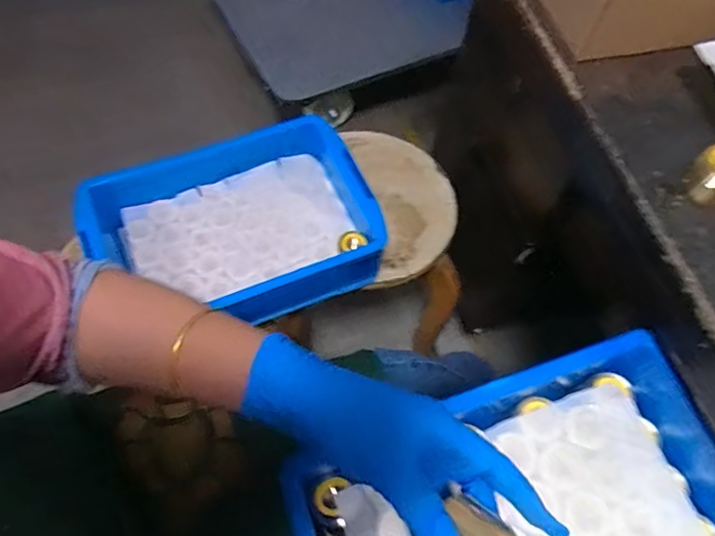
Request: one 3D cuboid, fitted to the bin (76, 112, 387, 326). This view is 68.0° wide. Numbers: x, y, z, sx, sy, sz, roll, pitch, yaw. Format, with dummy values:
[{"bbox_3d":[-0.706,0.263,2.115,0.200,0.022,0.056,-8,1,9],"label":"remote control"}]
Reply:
[{"bbox_3d":[-0.159,-0.046,0.722,0.357,0.104,0.232,-21,66,-14],"label":"bin"}]

